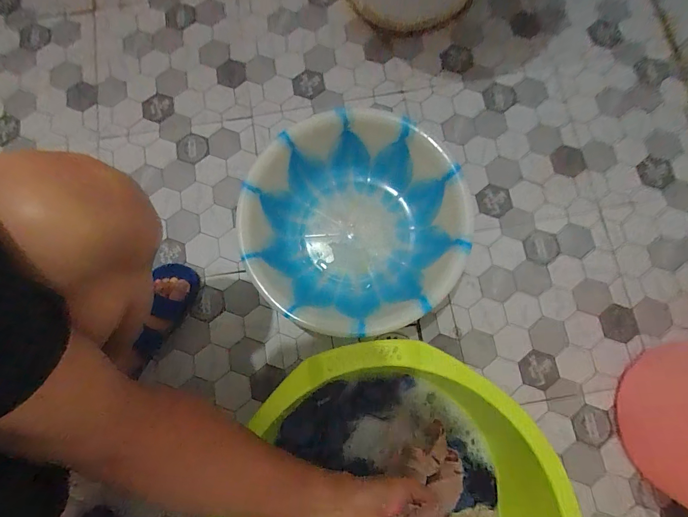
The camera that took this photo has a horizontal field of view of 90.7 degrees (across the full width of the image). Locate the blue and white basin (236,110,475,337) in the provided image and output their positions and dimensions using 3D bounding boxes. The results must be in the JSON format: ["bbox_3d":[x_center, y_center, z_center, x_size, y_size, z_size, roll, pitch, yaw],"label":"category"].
[{"bbox_3d":[0.020,-0.053,0.564,0.321,0.110,0.340,0,78,1],"label":"blue and white basin"}]

